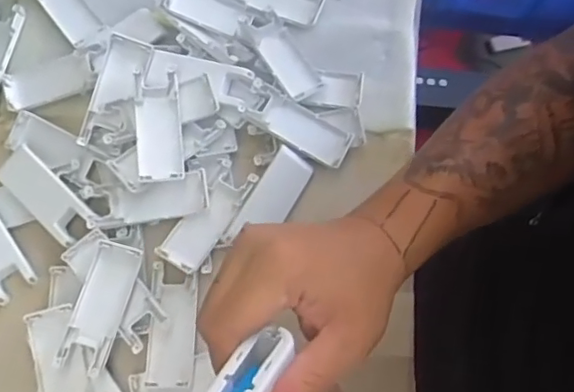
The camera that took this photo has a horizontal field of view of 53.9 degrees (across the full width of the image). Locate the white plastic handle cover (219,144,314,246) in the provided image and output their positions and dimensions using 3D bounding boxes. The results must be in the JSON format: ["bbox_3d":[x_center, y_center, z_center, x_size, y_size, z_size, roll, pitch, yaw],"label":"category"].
[{"bbox_3d":[-0.018,0.004,0.507,0.043,0.017,0.103,30,74,8],"label":"white plastic handle cover"}]

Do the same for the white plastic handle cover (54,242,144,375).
[{"bbox_3d":[-0.153,0.090,0.465,0.039,0.017,0.104,15,72,3],"label":"white plastic handle cover"}]

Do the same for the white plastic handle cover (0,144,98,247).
[{"bbox_3d":[-0.214,-0.001,0.500,0.102,0.014,0.038,43,76,11],"label":"white plastic handle cover"}]

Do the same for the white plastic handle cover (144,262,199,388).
[{"bbox_3d":[-0.096,0.107,0.474,0.039,0.010,0.099,1,72,-1],"label":"white plastic handle cover"}]

